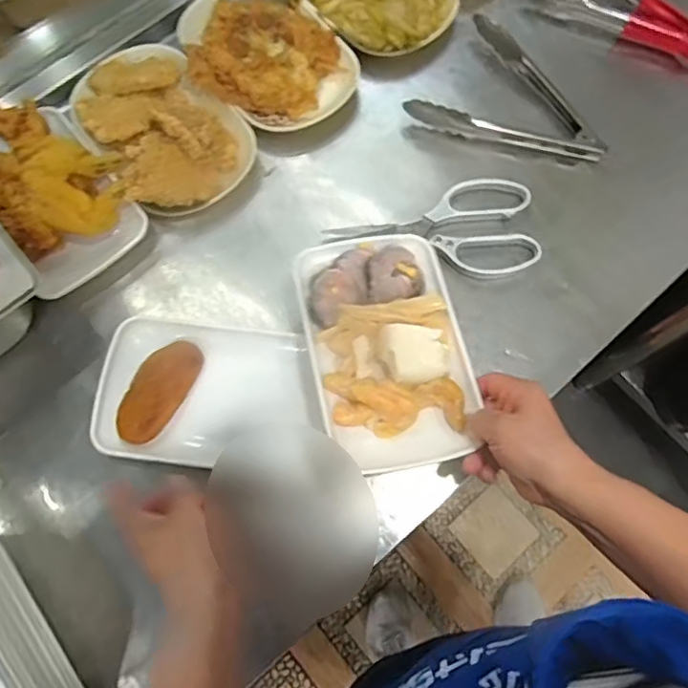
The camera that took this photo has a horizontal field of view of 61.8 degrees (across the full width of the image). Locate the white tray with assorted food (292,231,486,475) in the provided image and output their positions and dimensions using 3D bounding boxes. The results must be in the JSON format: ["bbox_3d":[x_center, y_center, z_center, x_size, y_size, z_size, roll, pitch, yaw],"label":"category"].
[{"bbox_3d":[0.037,-0.003,0.488,0.130,0.041,0.208,-12,73,-5],"label":"white tray with assorted food"}]

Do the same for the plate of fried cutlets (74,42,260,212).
[{"bbox_3d":[-0.200,-0.246,0.599,0.143,0.044,0.222,-37,77,-12],"label":"plate of fried cutlets"}]

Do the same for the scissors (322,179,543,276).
[{"bbox_3d":[0.088,-0.115,0.578,0.208,0.016,0.102,-6,72,-3],"label":"scissors"}]

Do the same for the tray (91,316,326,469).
[{"bbox_3d":[-0.125,0.046,0.529,0.194,0.020,0.128,7,72,1],"label":"tray"}]

